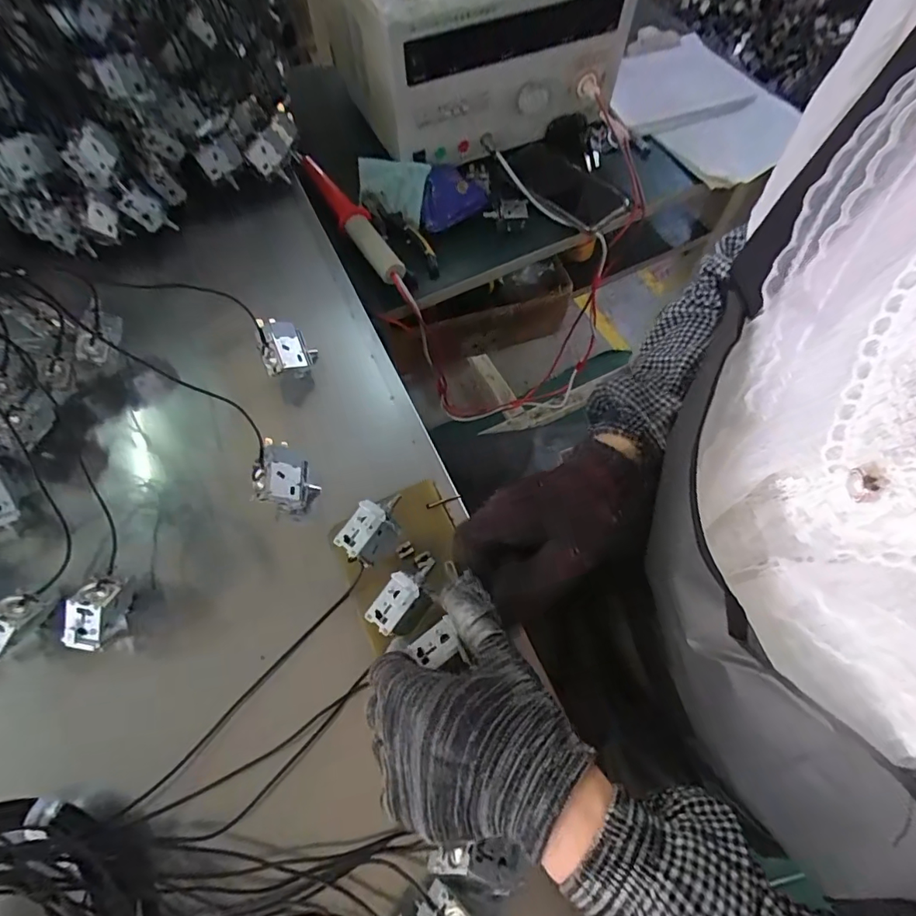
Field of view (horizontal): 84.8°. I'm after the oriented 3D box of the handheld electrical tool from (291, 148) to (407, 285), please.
[{"bbox_3d":[-0.132,-0.301,0.615,0.042,0.031,0.235,-29,68,-14],"label":"handheld electrical tool"}]

